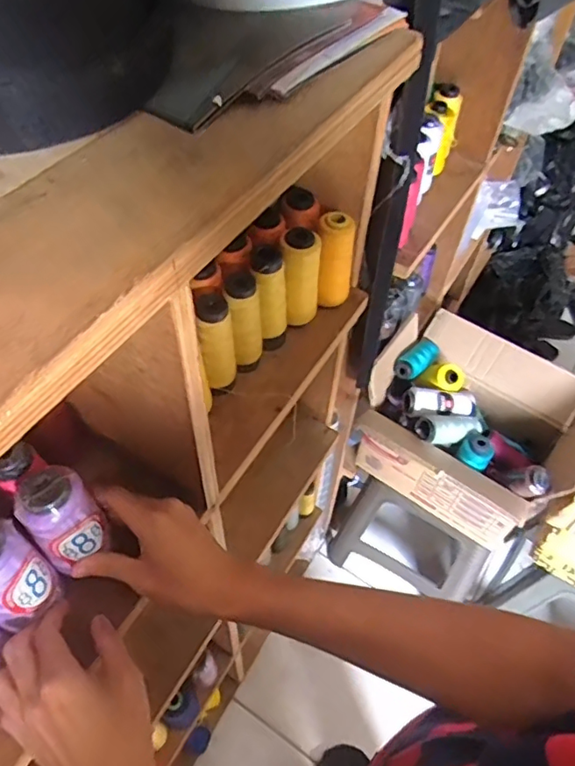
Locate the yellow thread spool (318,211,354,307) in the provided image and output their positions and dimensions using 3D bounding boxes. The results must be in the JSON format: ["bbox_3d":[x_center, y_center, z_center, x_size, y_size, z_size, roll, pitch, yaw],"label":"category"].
[{"bbox_3d":[0.053,-0.132,0.613,0.041,0.105,0.037,6,53,1],"label":"yellow thread spool"}]

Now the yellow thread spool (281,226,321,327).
[{"bbox_3d":[0.014,-0.111,0.596,0.045,0.106,0.041,6,53,1],"label":"yellow thread spool"}]

